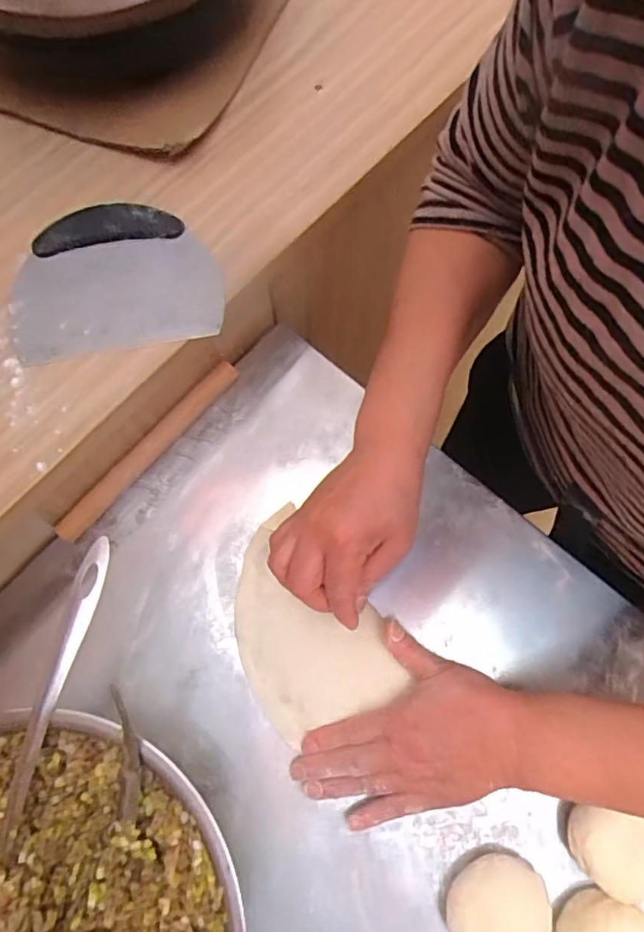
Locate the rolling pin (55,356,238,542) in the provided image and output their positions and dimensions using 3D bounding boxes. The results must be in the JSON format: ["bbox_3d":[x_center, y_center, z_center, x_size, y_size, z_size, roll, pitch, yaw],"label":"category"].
[{"bbox_3d":[-0.144,-0.016,0.461,0.016,0.020,0.194,40,76,11],"label":"rolling pin"}]

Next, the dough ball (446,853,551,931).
[{"bbox_3d":[0.118,0.294,0.367,0.066,0.027,0.057,-6,72,-3],"label":"dough ball"}]

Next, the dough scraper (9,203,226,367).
[{"bbox_3d":[-0.157,-0.143,0.416,0.151,0.015,0.116,-10,72,-4],"label":"dough scraper"}]

